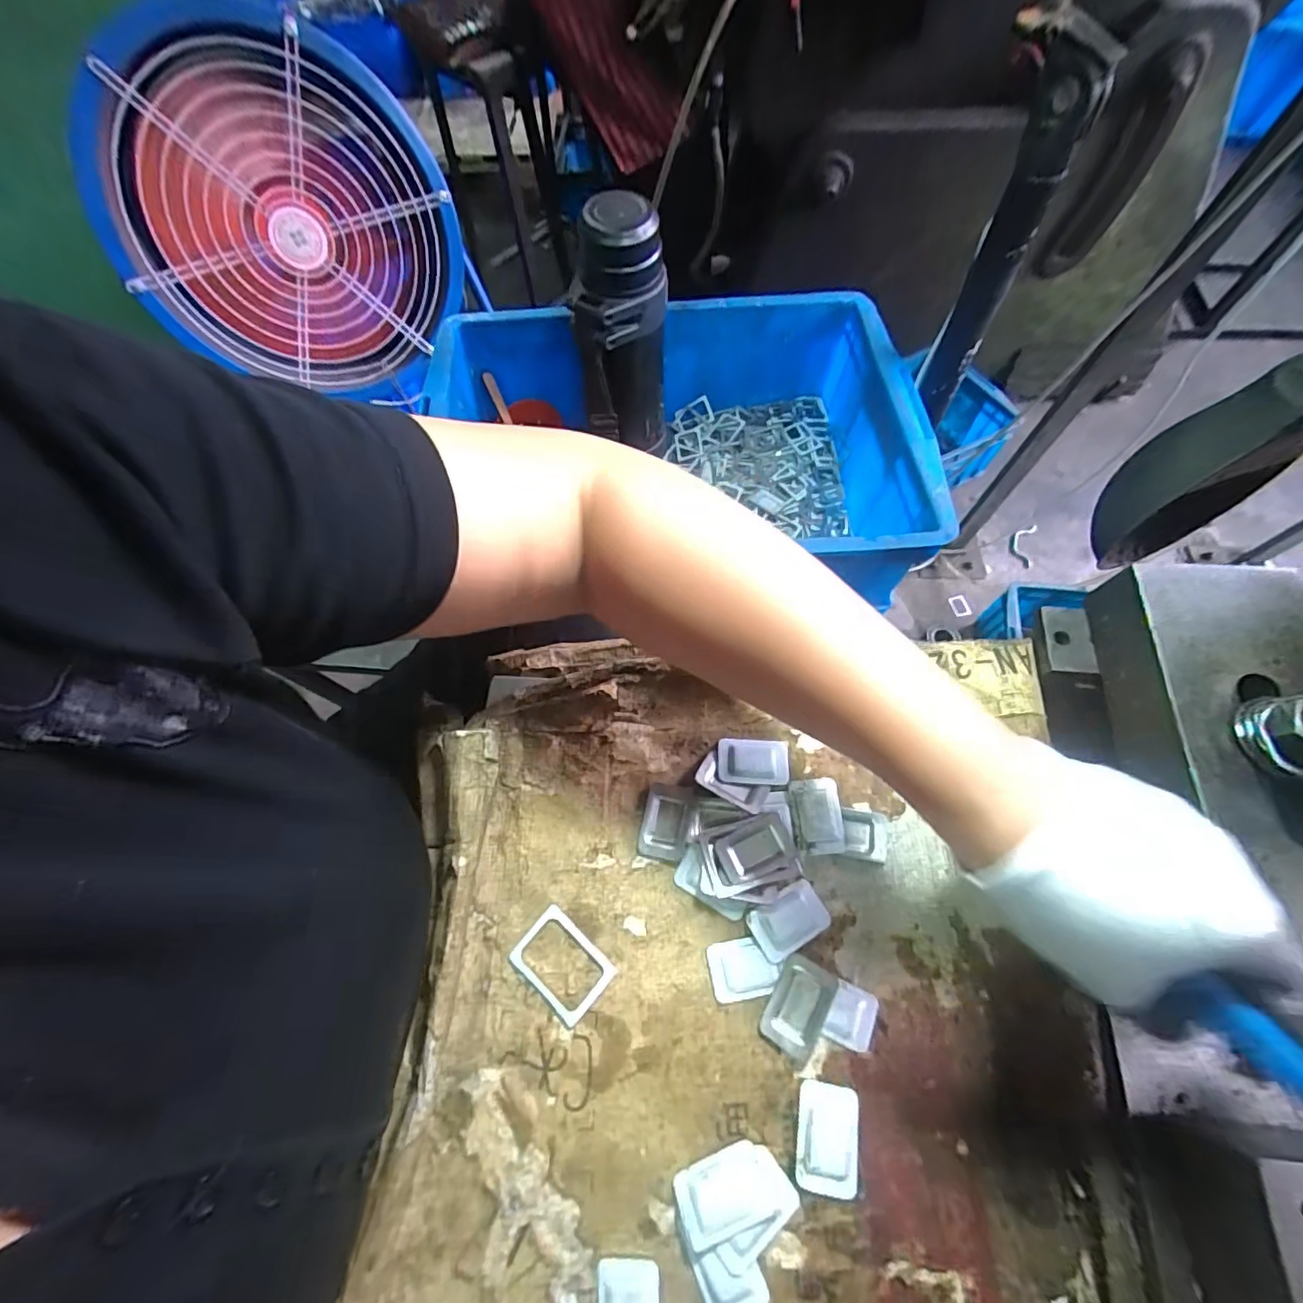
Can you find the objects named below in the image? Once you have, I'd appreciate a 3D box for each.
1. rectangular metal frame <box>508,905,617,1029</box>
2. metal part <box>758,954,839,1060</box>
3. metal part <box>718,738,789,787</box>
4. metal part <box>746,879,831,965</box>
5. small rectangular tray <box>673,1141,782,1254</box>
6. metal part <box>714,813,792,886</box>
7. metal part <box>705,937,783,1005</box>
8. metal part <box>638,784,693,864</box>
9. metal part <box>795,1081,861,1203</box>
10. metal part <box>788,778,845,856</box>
[{"bbox_3d":[-0.047,0.164,0.290,0.048,0.004,0.036,38,74,17],"label":"rectangular metal frame"},{"bbox_3d":[0.073,0.173,0.272,0.027,0.005,0.040,25,71,13],"label":"metal part"},{"bbox_3d":[0.059,0.064,0.323,0.041,0.006,0.027,1,67,4],"label":"metal part"},{"bbox_3d":[0.072,0.139,0.287,0.040,0.008,0.026,-28,68,-8],"label":"metal part"},{"bbox_3d":[0.032,0.242,0.247,0.042,0.009,0.026,-22,68,-6],"label":"small rectangular tray"},{"bbox_3d":[0.055,0.106,0.298,0.039,0.005,0.025,-23,68,-6],"label":"metal part"},{"bbox_3d":[0.047,0.161,0.282,0.035,0.005,0.027,-12,67,-2],"label":"metal part"},{"bbox_3d":[0.008,0.096,0.314,0.027,0.006,0.041,8,68,6],"label":"metal part"},{"bbox_3d":[0.081,0.222,0.252,0.028,0.004,0.041,6,68,6],"label":"metal part"},{"bbox_3d":[0.091,0.091,0.306,0.027,0.007,0.040,-1,67,3],"label":"metal part"}]

